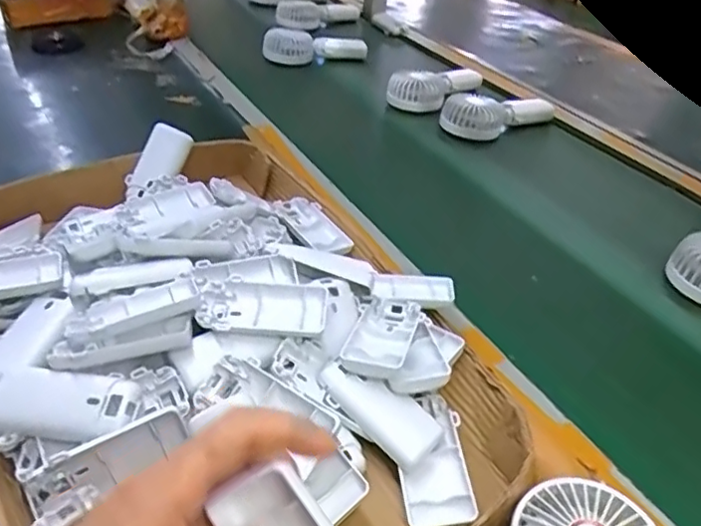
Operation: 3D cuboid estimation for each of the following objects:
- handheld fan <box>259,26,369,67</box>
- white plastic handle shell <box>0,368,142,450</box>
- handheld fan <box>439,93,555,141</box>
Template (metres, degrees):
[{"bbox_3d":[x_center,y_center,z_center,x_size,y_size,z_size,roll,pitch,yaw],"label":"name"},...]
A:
[{"bbox_3d":[-0.062,-0.402,1.139,0.195,0.063,0.067,-10,38,-15],"label":"handheld fan"},{"bbox_3d":[-0.199,0.095,0.405,0.113,0.030,0.045,0,36,-3],"label":"white plastic handle shell"},{"bbox_3d":[0.219,-0.224,0.914,0.179,0.058,0.072,-16,40,-23],"label":"handheld fan"}]

